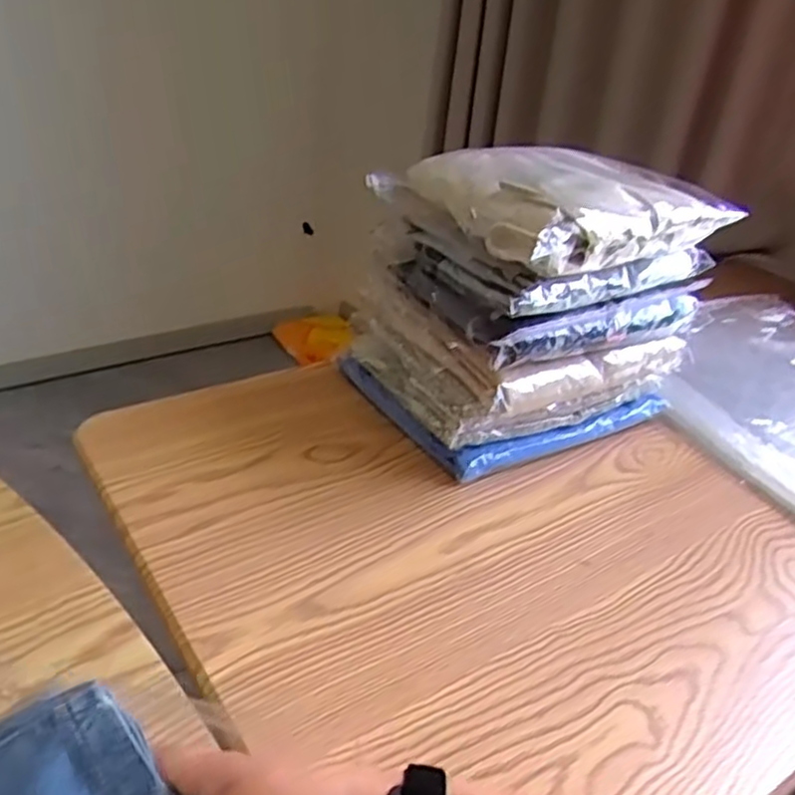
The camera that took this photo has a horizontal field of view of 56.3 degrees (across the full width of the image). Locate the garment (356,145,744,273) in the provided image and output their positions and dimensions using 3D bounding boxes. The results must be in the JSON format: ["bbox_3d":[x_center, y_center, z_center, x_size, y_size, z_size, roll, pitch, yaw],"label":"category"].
[{"bbox_3d":[0.143,-0.180,0.665,0.247,0.055,0.194,-16,38,-31],"label":"garment"}]

